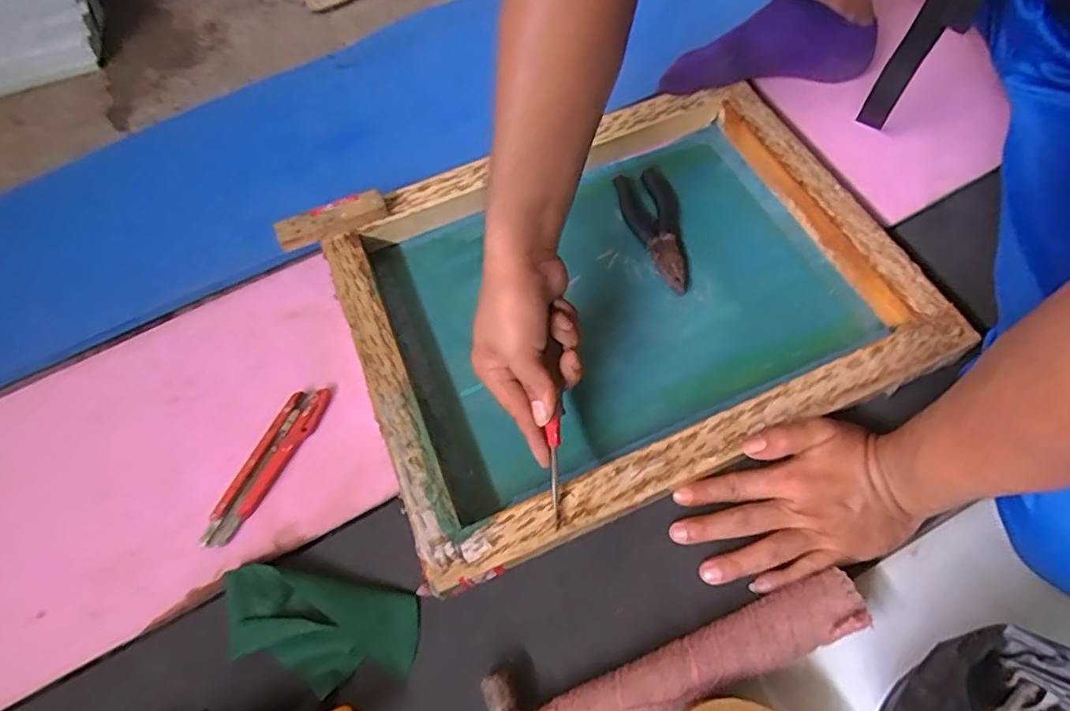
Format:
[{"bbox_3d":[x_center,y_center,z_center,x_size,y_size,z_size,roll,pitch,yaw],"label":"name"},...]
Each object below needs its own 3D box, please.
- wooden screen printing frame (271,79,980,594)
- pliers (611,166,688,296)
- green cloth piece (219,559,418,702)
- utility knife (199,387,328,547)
[{"bbox_3d":[0.071,-0.058,0.541,0.471,0.062,0.364,-23,62,-8],"label":"wooden screen printing frame"},{"bbox_3d":[0.127,-0.129,0.599,0.057,0.012,0.150,-16,61,-5],"label":"pliers"},{"bbox_3d":[-0.165,0.203,0.443,0.149,0.017,0.072,7,62,8],"label":"green cloth piece"},{"bbox_3d":[-0.231,0.092,0.511,0.031,0.012,0.152,23,65,16],"label":"utility knife"}]

